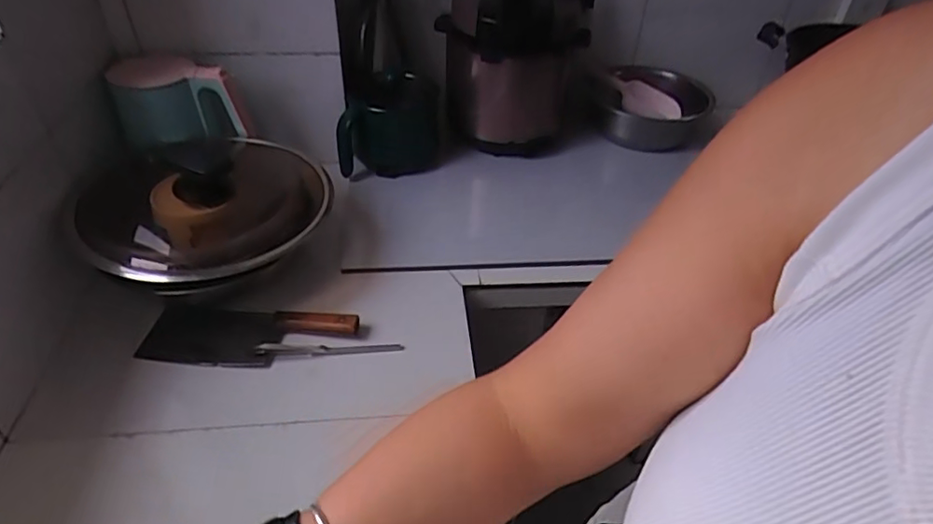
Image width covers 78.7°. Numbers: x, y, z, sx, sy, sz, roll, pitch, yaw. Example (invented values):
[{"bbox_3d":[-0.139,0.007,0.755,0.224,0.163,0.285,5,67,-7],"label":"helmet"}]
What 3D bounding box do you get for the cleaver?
[{"bbox_3d":[-0.291,0.100,0.767,0.272,0.027,0.087,4,42,0],"label":"cleaver"}]

